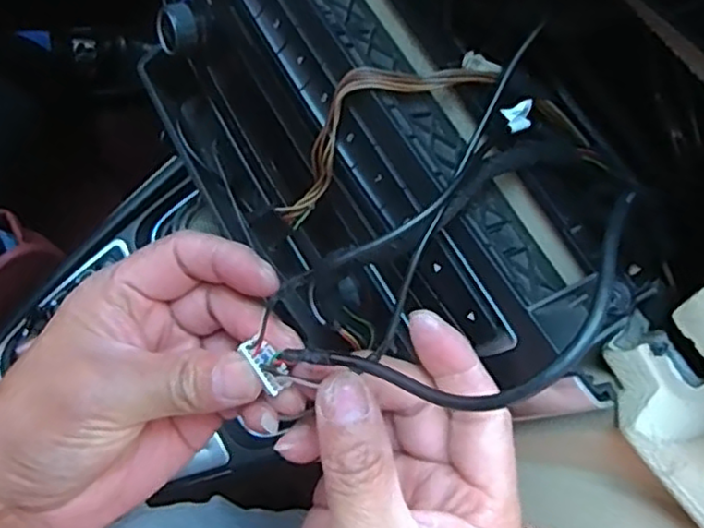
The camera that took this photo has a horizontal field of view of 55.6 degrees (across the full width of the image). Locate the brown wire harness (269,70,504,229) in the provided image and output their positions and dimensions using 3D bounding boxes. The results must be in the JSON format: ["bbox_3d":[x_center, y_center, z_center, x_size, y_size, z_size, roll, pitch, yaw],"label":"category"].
[{"bbox_3d":[0.004,-0.055,0.268,0.103,0.038,0.008,-35,38,17],"label":"brown wire harness"}]

